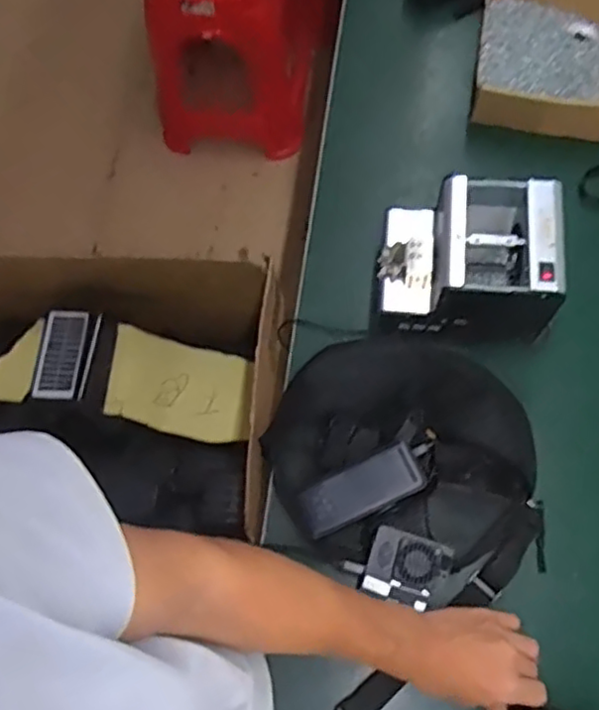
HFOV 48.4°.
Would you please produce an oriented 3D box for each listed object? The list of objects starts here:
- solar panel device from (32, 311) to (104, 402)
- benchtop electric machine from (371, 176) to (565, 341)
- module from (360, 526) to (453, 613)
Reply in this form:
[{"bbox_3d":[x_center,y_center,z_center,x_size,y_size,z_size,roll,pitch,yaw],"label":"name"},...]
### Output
[{"bbox_3d":[-0.356,0.001,1.017,0.086,0.023,0.137,4,71,5],"label":"solar panel device"},{"bbox_3d":[0.176,-0.096,0.710,0.172,0.132,0.135,4,71,5],"label":"benchtop electric machine"},{"bbox_3d":[0.107,0.210,0.652,0.076,0.021,0.065,18,73,10],"label":"module"}]

